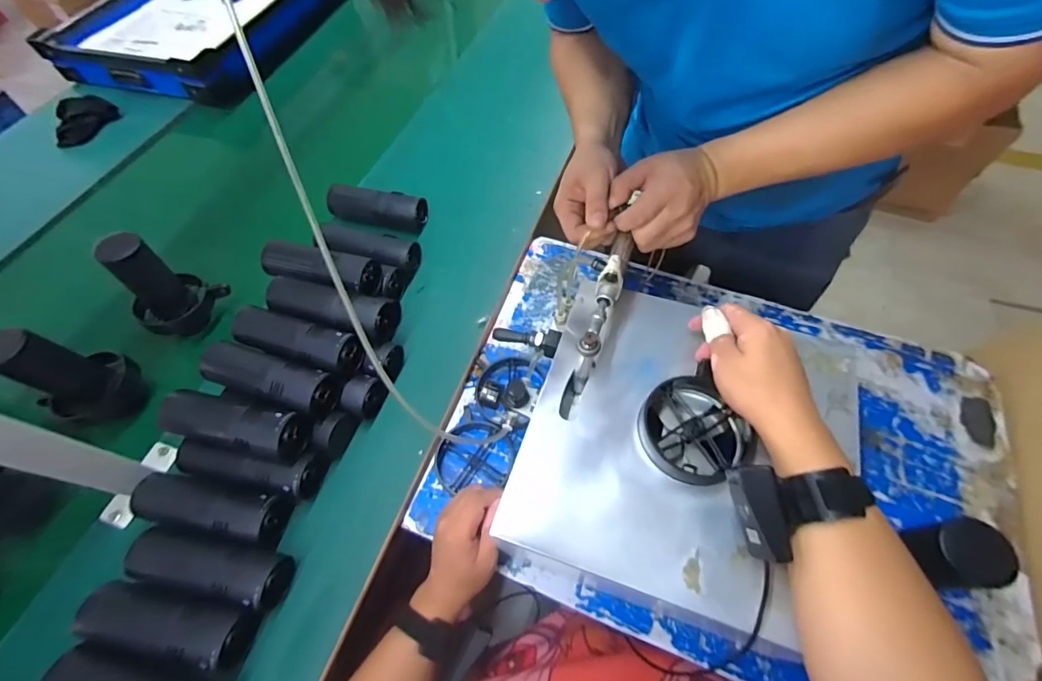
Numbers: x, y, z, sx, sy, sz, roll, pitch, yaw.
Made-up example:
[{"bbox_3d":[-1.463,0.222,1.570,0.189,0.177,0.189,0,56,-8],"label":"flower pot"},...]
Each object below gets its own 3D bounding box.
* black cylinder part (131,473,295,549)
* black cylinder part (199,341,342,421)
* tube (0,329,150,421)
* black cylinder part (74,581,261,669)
[{"bbox_3d":[-0.360,0.198,0.523,0.170,0.050,0.056,9,60,7],"label":"black cylinder part"},{"bbox_3d":[-0.310,0.042,0.538,0.158,0.056,0.058,18,62,12],"label":"black cylinder part"},{"bbox_3d":[-0.558,0.037,0.547,0.091,0.146,0.089,16,62,12],"label":"tube"},{"bbox_3d":[-0.363,0.293,0.467,0.154,0.056,0.055,8,60,7],"label":"black cylinder part"}]

